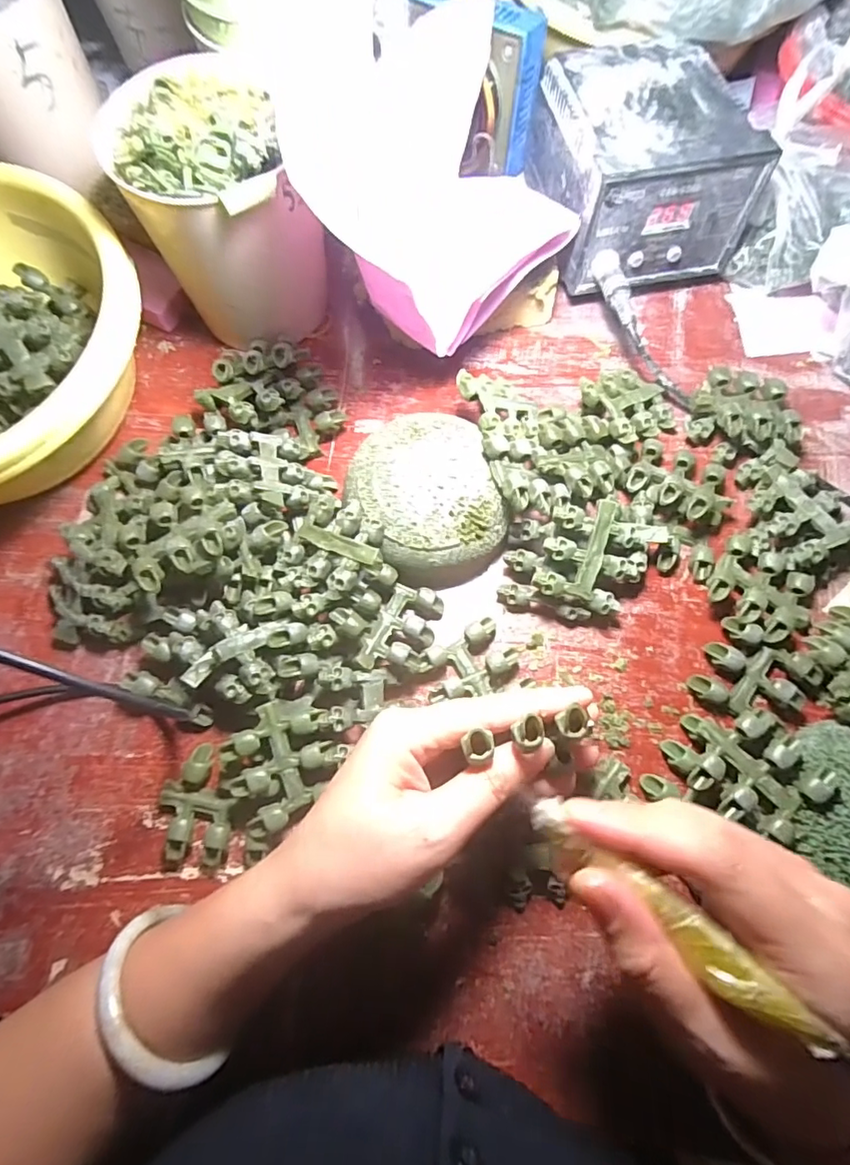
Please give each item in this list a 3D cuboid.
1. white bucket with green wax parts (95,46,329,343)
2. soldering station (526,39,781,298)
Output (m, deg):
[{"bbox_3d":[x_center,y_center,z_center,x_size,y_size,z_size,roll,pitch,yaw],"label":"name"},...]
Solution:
[{"bbox_3d":[-0.124,-0.228,0.341,0.100,0.128,0.114,-29,73,-9],"label":"white bucket with green wax parts"},{"bbox_3d":[0.149,-0.294,0.378,0.117,0.095,0.138,-10,71,-3],"label":"soldering station"}]

